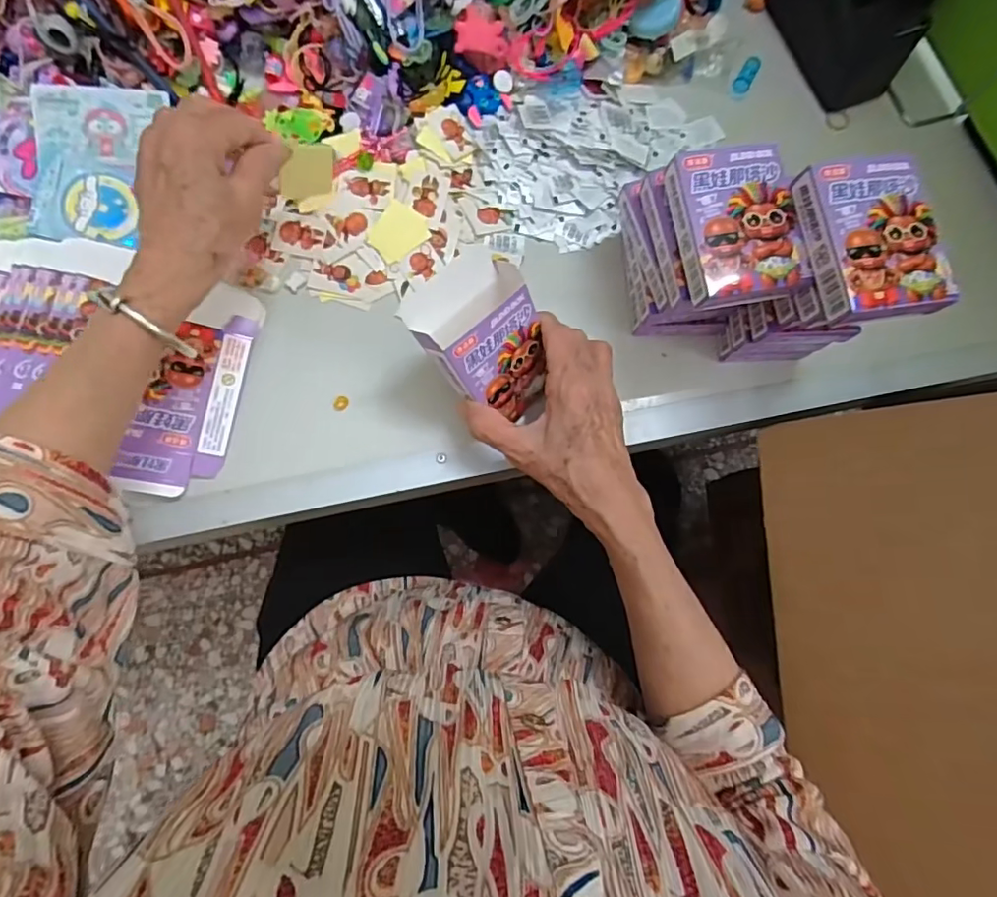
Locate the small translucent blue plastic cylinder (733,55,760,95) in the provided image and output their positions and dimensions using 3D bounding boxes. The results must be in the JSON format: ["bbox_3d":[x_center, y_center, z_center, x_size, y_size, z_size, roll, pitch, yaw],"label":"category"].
[{"bbox_3d":[0.211,-0.316,0.479,0.014,0.011,0.030,29,85,-4],"label":"small translucent blue plastic cylinder"}]

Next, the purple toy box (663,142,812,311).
[{"bbox_3d":[0.143,-0.133,0.338,0.065,0.022,0.090,-11,80,-7],"label":"purple toy box"}]

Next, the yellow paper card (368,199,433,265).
[{"bbox_3d":[-0.076,-0.161,0.425,0.035,0.006,0.037,44,84,-2],"label":"yellow paper card"}]

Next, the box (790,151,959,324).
[{"bbox_3d":[0.213,-0.119,0.320,0.064,0.025,0.091,-8,80,-7],"label":"box"}]

